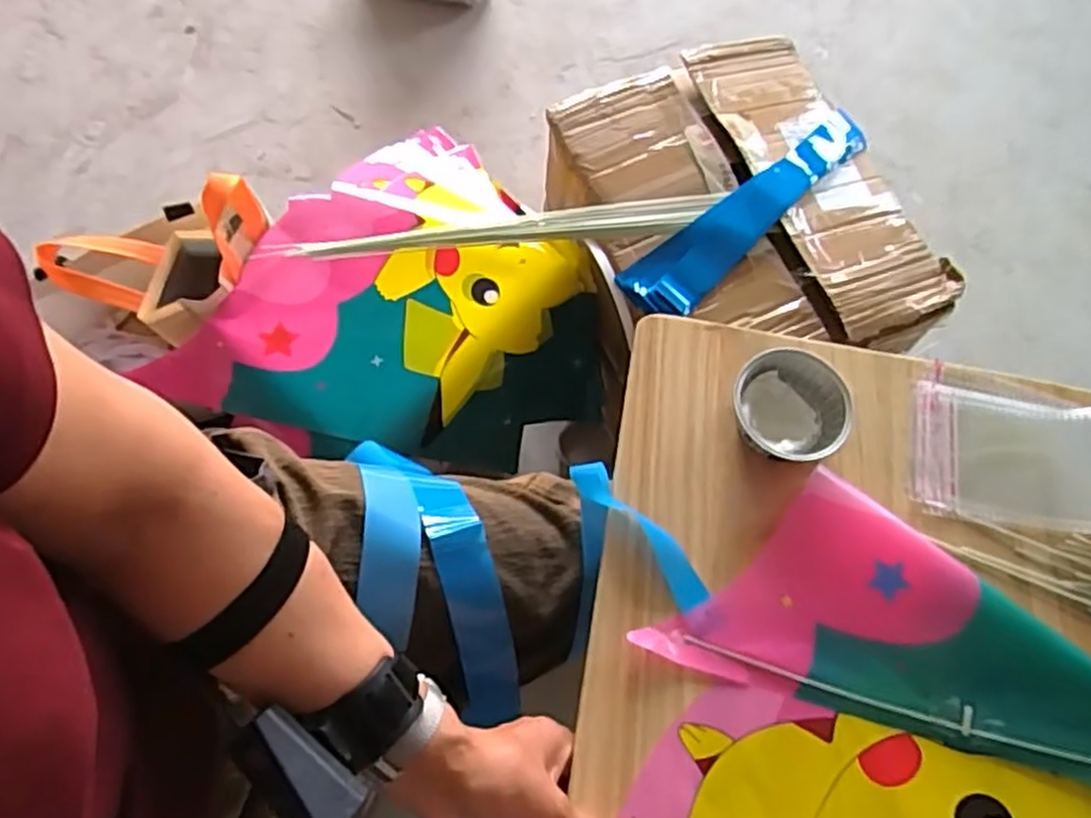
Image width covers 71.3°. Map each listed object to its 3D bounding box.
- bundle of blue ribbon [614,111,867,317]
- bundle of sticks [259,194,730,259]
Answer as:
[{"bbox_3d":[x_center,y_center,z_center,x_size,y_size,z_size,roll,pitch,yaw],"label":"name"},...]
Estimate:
[{"bbox_3d":[0.244,-0.229,0.859,0.381,0.033,0.081,-38,74,-14],"label":"bundle of blue ribbon"},{"bbox_3d":[-0.045,-0.187,0.804,0.479,0.033,0.034,-9,69,-5],"label":"bundle of sticks"}]

